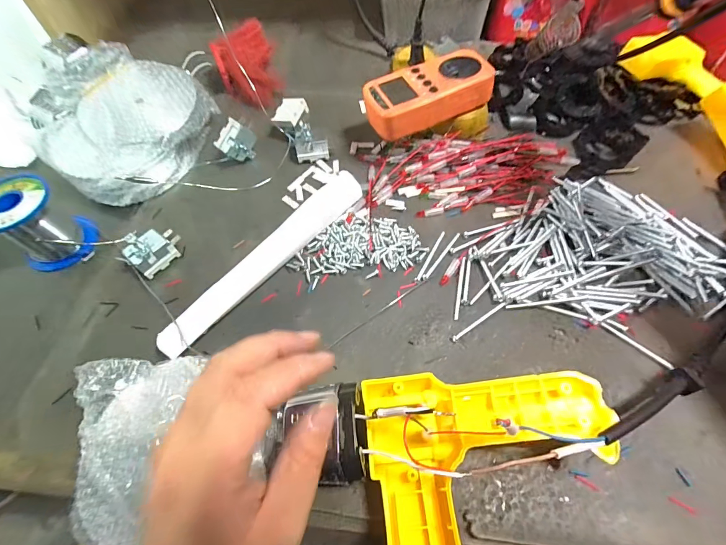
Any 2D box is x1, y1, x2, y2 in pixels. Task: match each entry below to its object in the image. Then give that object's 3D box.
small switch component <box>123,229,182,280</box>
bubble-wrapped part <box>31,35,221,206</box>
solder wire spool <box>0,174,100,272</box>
[{"bbox_3d":[-0.196,-0.023,0.328,0.035,0.027,0.044,33,67,21],"label":"small switch component"},{"bbox_3d":[-0.277,-0.169,0.390,0.185,0.078,0.174,17,63,13],"label":"bubble-wrapped part"},{"bbox_3d":[-0.297,-0.043,0.322,0.066,0.060,0.064,25,65,17],"label":"solder wire spool"}]

